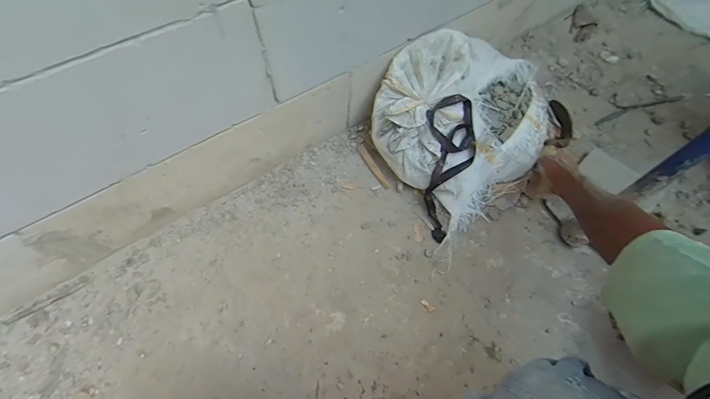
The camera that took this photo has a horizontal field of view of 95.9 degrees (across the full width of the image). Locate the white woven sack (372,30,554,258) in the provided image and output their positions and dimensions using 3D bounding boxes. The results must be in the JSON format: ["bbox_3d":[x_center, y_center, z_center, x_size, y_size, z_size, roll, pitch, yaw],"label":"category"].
[{"bbox_3d":[0.264,-0.185,0.712,0.399,0.210,0.331,-30,69,-17],"label":"white woven sack"}]

